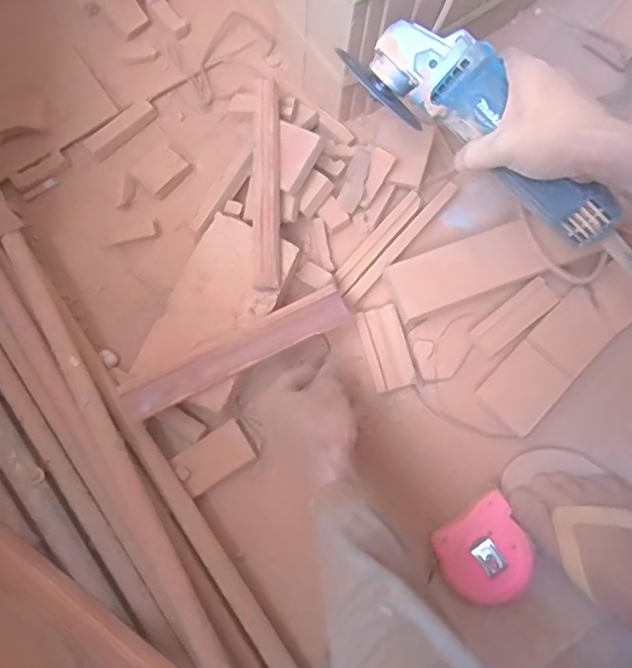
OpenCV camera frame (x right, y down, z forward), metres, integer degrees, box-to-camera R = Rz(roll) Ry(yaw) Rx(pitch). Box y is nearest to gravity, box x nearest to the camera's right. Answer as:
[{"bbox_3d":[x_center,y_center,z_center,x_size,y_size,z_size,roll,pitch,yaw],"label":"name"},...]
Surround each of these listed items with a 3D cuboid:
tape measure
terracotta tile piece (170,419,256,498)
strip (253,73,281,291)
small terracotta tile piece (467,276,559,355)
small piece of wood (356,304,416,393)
[{"bbox_3d":[0.163,0.209,0.540,0.090,0.037,0.085,-34,80,-8],"label":"tape measure"},{"bbox_3d":[-0.101,0.124,0.565,0.076,0.014,0.046,-32,80,-8],"label":"terracotta tile piece"},{"bbox_3d":[-0.051,-0.159,0.579,0.026,0.017,0.228,-1,77,-1],"label":"strip"},{"bbox_3d":[0.215,-0.019,0.605,0.100,0.010,0.034,-37,80,-9],"label":"small terracotta tile piece"},{"bbox_3d":[0.072,0.016,0.587,0.042,0.018,0.086,-15,78,-5],"label":"small piece of wood"}]

